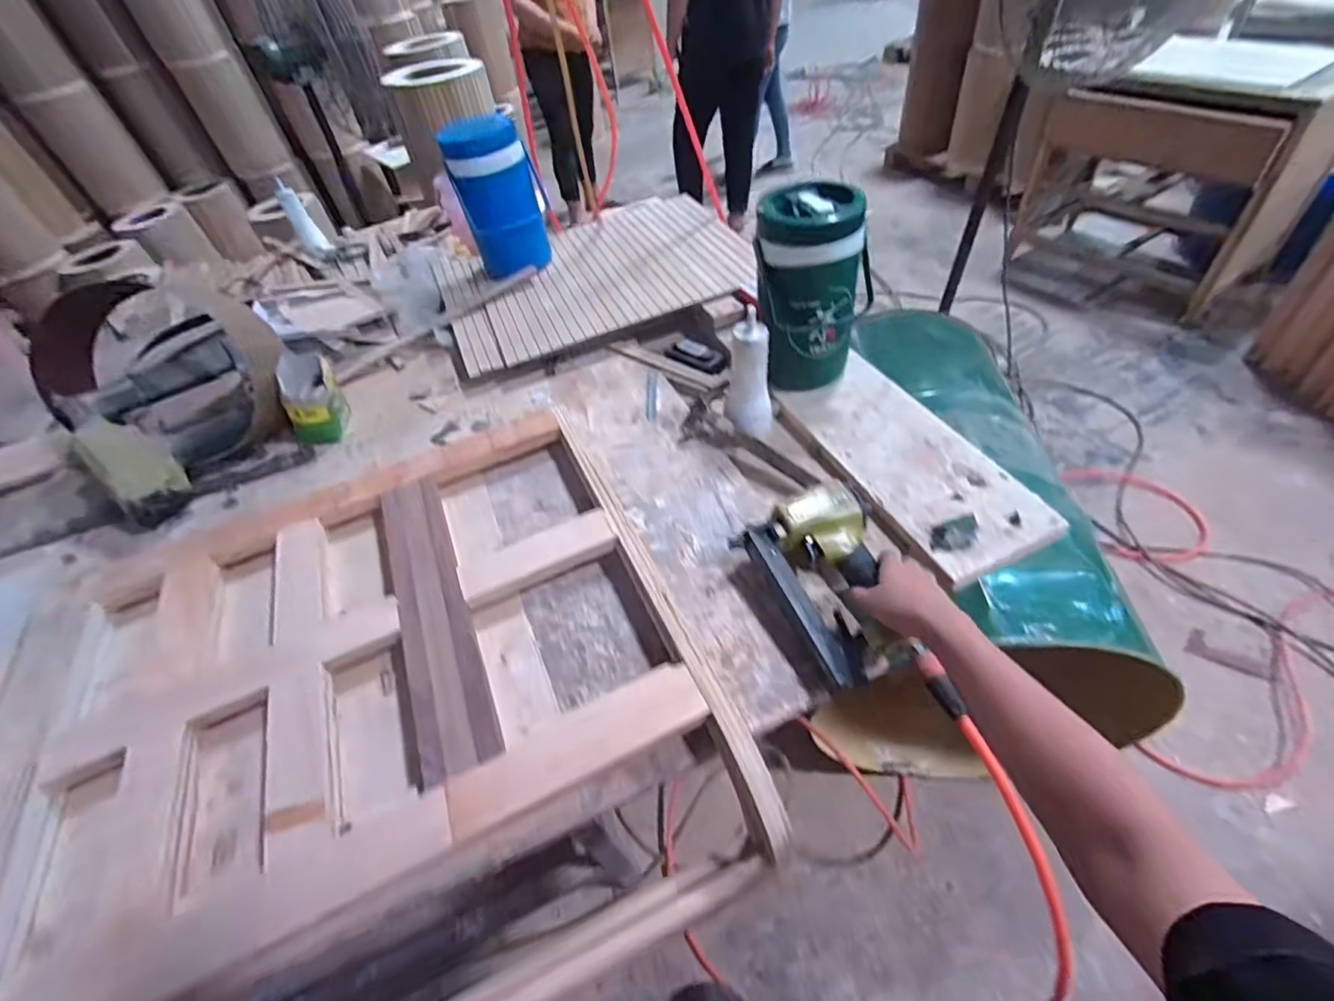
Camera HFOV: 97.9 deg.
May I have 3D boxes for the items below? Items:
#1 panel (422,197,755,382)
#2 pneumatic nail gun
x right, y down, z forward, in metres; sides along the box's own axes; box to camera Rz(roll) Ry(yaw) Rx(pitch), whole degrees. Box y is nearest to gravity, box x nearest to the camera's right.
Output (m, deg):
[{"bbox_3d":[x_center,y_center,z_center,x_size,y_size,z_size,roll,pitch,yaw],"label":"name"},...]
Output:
[{"bbox_3d":[-0.146,-0.453,1.133,0.565,0.025,0.481,-22,48,-8],"label":"panel"},{"bbox_3d":[0.180,0.082,0.615,0.146,0.050,0.198,-24,52,-14],"label":"pneumatic nail gun"}]

